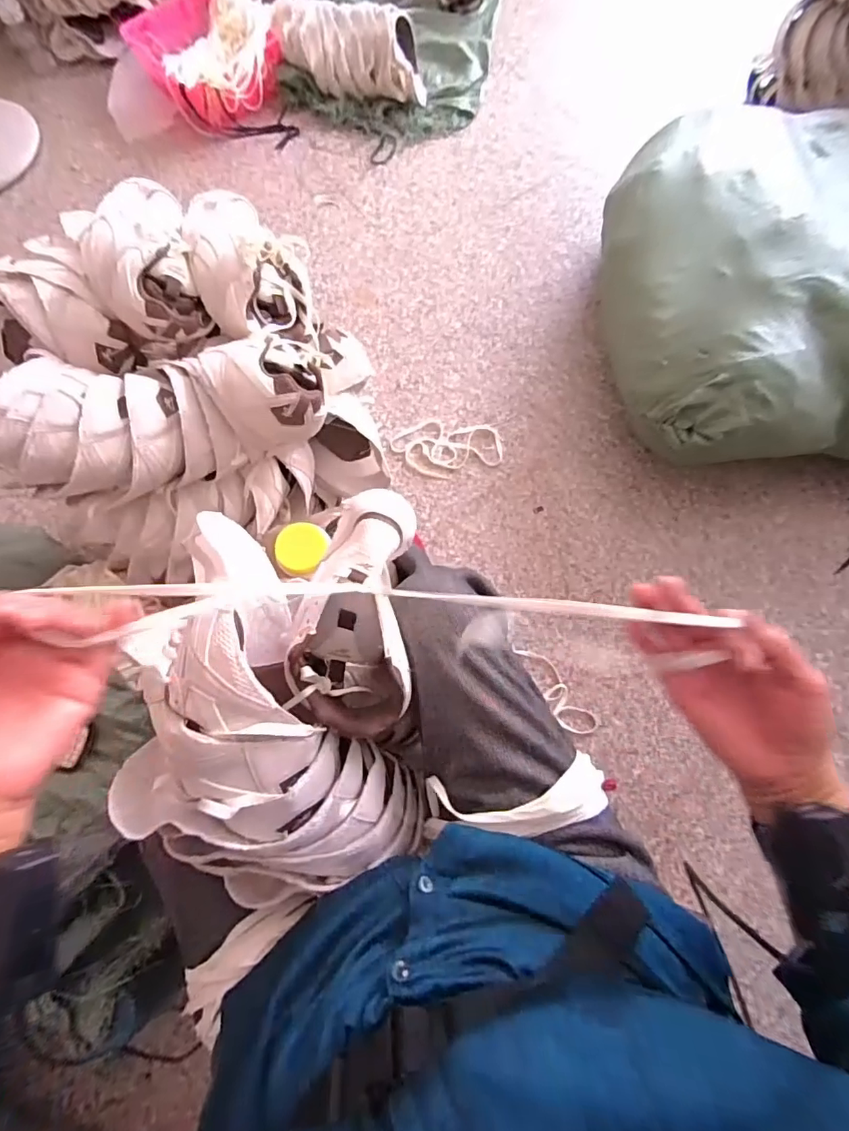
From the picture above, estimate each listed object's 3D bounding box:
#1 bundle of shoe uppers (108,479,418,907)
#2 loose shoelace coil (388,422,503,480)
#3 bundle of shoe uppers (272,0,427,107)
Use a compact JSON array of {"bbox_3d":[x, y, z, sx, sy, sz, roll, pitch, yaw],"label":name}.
[{"bbox_3d":[-0.132,0.116,0.449,0.237,0.167,0.338,2,75,0],"label":"bundle of shoe uppers"},{"bbox_3d":[0.045,-0.240,1.022,0.226,0.018,0.126,6,74,5],"label":"loose shoelace coil"},{"bbox_3d":[-0.192,-1.329,1.279,0.387,0.135,0.173,6,74,5],"label":"bundle of shoe uppers"}]

